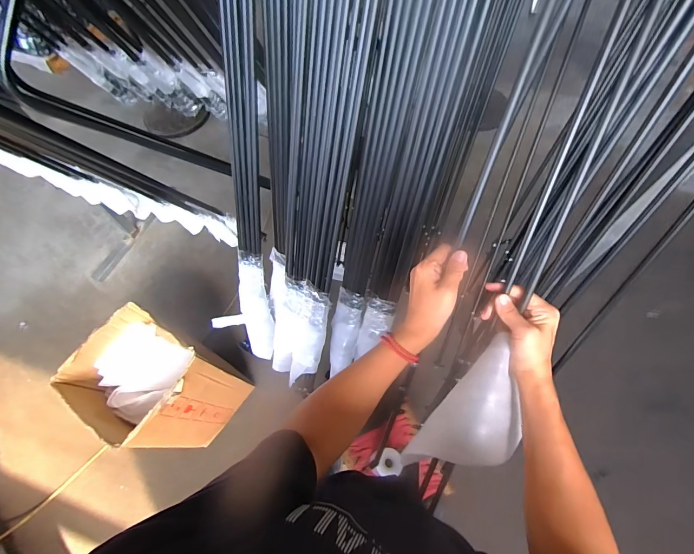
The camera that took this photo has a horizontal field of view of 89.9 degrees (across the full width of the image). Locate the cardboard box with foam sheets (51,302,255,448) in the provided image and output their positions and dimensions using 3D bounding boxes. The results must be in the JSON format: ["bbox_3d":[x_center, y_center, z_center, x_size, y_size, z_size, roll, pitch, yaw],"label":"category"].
[{"bbox_3d":[-0.587,0.363,1.122,0.306,0.468,0.314,27,66,16],"label":"cardboard box with foam sheets"}]

